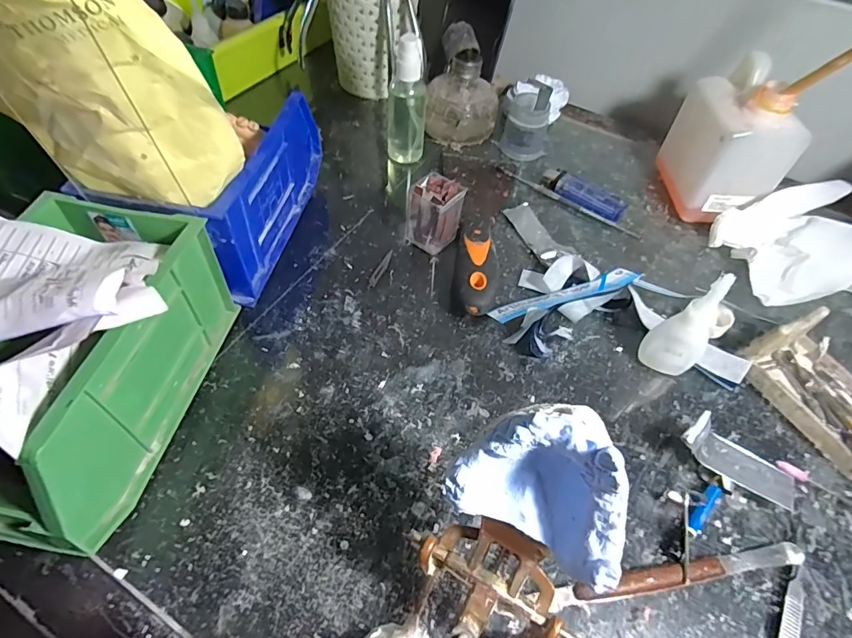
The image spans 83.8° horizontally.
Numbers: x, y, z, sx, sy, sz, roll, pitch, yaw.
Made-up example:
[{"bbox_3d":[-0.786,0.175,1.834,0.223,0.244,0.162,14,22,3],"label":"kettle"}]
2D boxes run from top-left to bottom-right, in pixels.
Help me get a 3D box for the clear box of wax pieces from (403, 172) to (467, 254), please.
[{"bbox_3d":[0.006,-0.084,0.383,0.035,0.052,0.032,-37,64,-27],"label":"clear box of wax pieces"}]

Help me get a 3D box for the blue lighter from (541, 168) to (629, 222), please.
[{"bbox_3d":[0.147,-0.117,0.446,0.081,0.016,0.025,32,57,18],"label":"blue lighter"}]

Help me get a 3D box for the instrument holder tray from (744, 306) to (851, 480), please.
[{"bbox_3d":[0.274,0.045,0.316,0.063,0.042,0.095,-20,57,-18],"label":"instrument holder tray"}]

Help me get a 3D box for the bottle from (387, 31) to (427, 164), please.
[{"bbox_3d":[-0.017,-0.195,0.432,0.034,0.113,0.036,0,53,-4],"label":"bottle"}]

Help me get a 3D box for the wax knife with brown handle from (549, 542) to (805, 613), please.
[{"bbox_3d":[0.136,0.136,0.254,0.145,0.010,0.011,-5,54,-8],"label":"wax knife with brown handle"}]

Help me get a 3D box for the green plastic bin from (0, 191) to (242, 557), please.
[{"bbox_3d":[-0.194,0.025,0.263,0.096,0.090,0.167,9,53,3],"label":"green plastic bin"}]

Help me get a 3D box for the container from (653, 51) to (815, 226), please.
[{"bbox_3d":[0.267,-0.153,0.417,0.070,0.119,0.088,4,53,-1],"label":"container"}]

